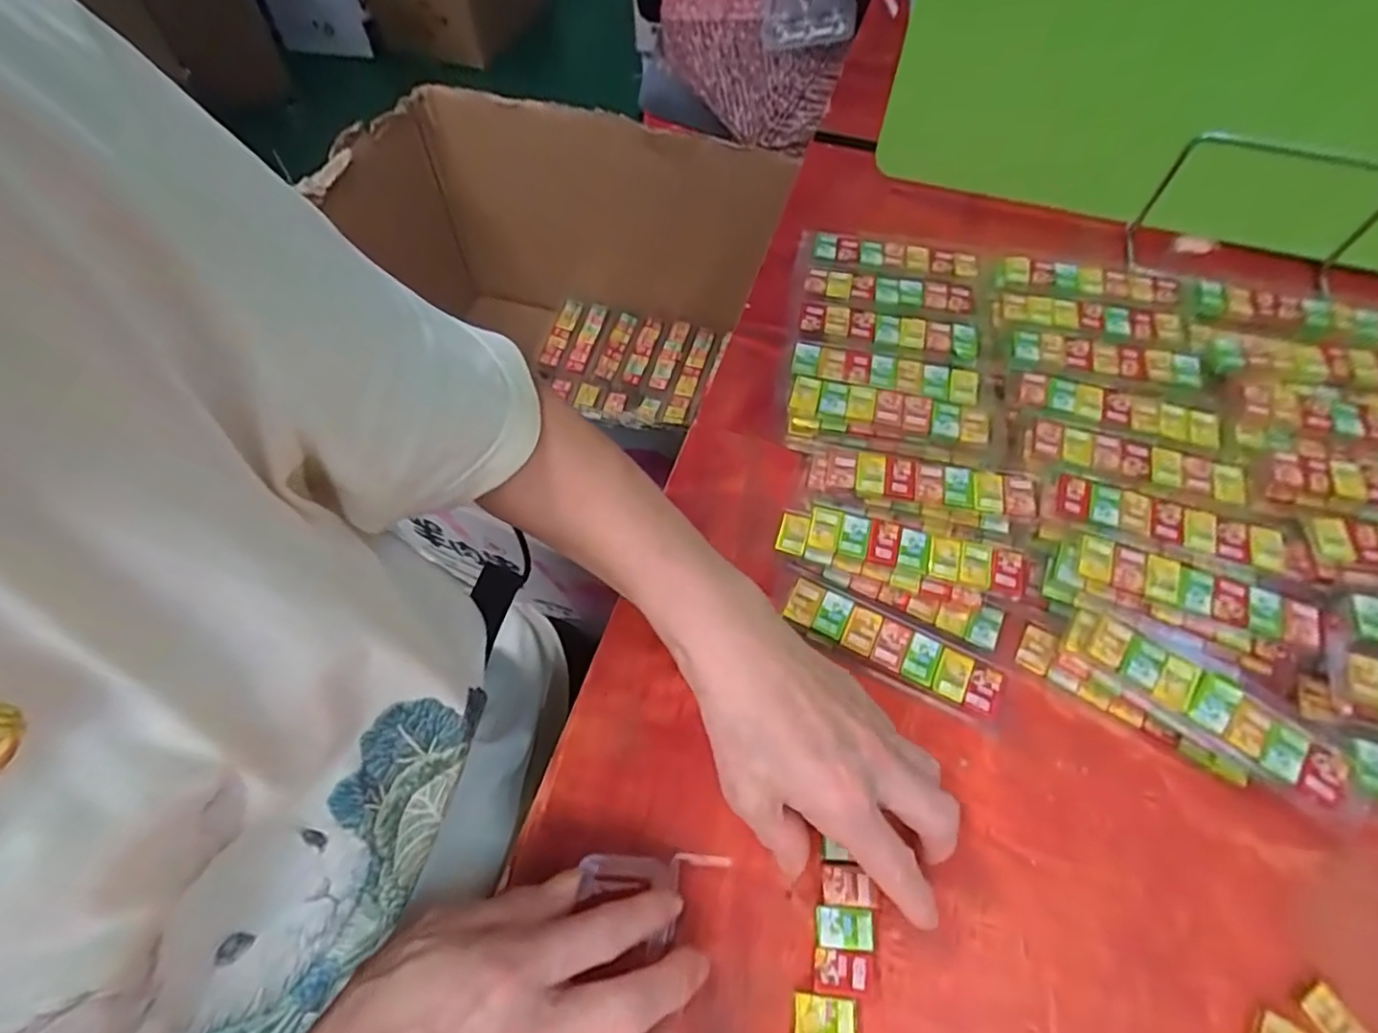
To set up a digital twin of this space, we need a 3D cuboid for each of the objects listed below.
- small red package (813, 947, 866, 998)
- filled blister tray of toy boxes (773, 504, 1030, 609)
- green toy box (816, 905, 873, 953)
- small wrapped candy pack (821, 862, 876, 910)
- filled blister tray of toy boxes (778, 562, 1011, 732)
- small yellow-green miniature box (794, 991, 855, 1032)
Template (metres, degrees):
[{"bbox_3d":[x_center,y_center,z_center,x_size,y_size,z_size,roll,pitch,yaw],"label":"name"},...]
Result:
[{"bbox_3d":[0.067,0.204,0.289,0.023,0.007,0.017,4,60,2],"label":"small red package"},{"bbox_3d":[0.121,0.022,0.374,0.136,0.017,0.034,16,61,9],"label":"filled blister tray of toy boxes"},{"bbox_3d":[0.071,0.189,0.296,0.026,0.007,0.017,5,60,3],"label":"green toy box"},{"bbox_3d":[0.075,0.174,0.304,0.024,0.004,0.017,3,60,2],"label":"small wrapped candy pack"},{"bbox_3d":[0.109,0.071,0.357,0.126,0.016,0.043,24,63,13],"label":"filled blister tray of toy boxes"},{"bbox_3d":[0.058,0.218,0.280,0.026,0.007,0.018,5,60,2],"label":"small yellow-green miniature box"}]

